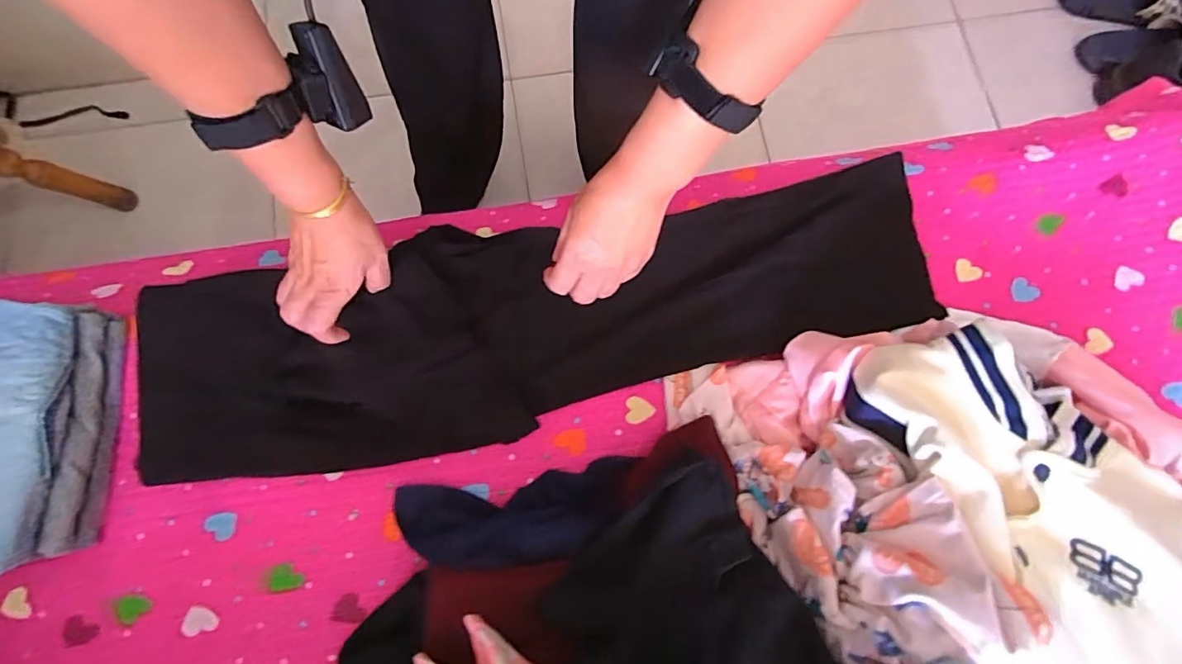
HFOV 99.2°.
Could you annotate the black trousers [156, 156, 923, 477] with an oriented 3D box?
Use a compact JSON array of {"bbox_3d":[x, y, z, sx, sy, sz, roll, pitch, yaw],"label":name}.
[{"bbox_3d":[-0.035,-0.022,0.553,0.837,0.063,0.229,-13,79,-4],"label":"black trousers"}]

